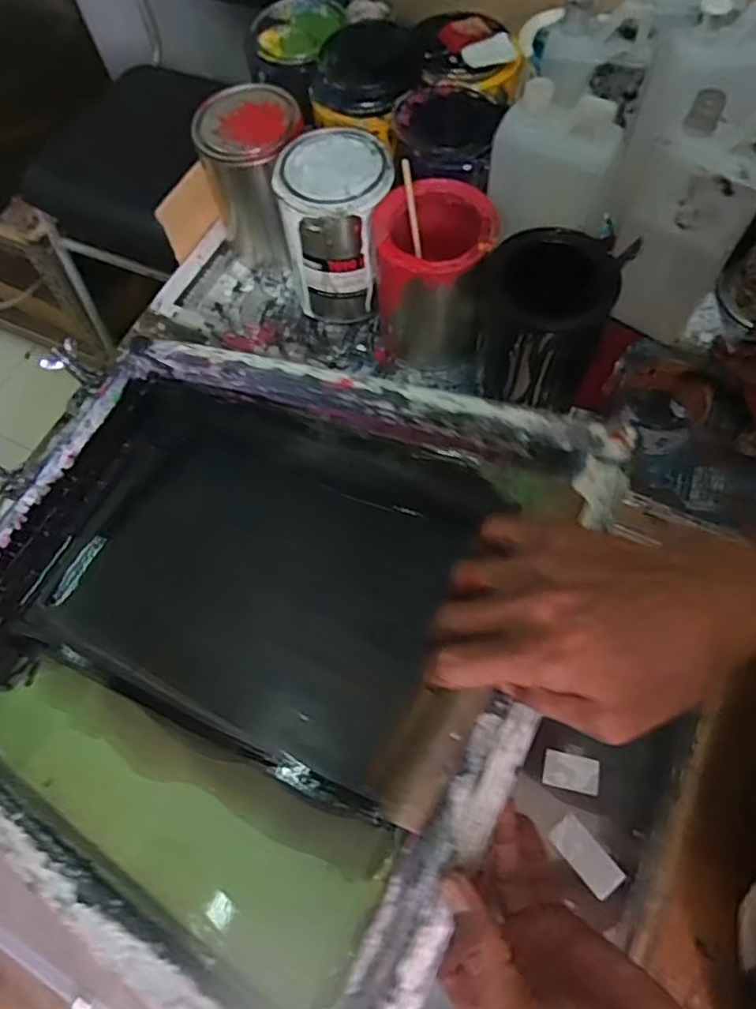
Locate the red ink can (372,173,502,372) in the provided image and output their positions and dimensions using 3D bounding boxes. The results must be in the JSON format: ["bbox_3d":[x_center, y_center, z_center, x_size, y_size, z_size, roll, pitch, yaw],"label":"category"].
[{"bbox_3d":[0.051,-0.219,0.619,0.109,0.146,0.106,-1,66,3],"label":"red ink can"}]

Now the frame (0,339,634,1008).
[{"bbox_3d":[-0.122,0.064,0.456,0.476,0.054,0.386,18,67,29],"label":"frame"}]

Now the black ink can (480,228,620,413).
[{"bbox_3d":[0.149,-0.161,0.591,0.111,0.139,0.113,9,67,7],"label":"black ink can"}]

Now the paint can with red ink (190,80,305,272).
[{"bbox_3d":[-0.126,-0.344,0.679,0.103,0.155,0.096,-1,66,3],"label":"paint can with red ink"}]

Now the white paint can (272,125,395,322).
[{"bbox_3d":[-0.039,-0.279,0.646,0.104,0.152,0.110,-1,66,3],"label":"white paint can"}]

